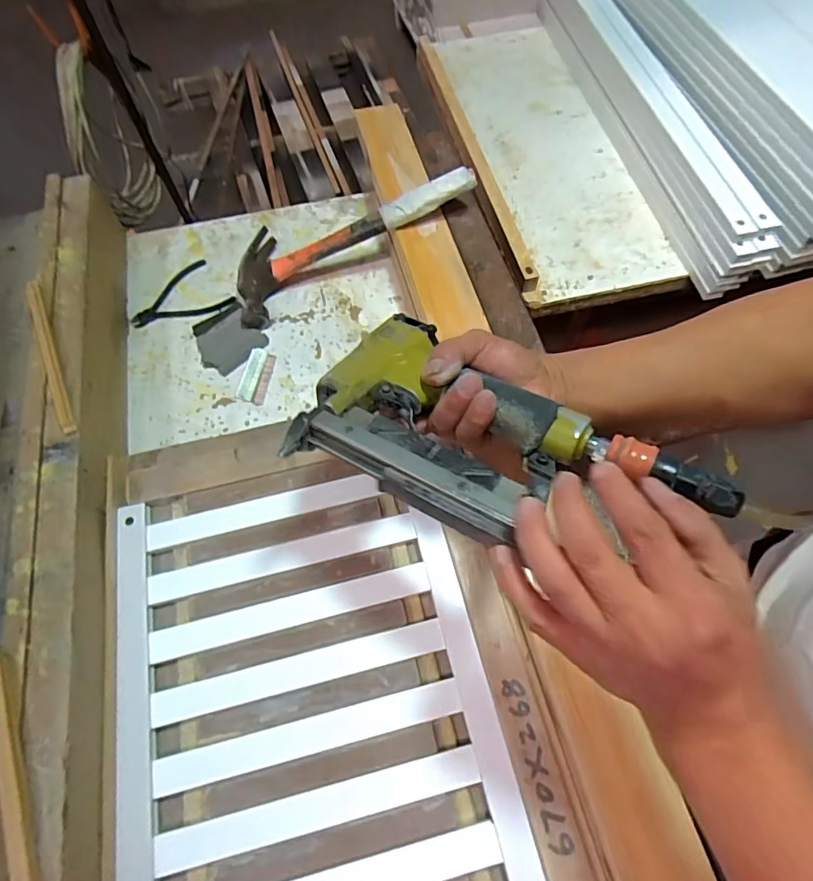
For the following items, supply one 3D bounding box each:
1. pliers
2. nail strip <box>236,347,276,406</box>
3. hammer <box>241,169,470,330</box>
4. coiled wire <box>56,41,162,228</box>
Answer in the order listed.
[{"bbox_3d":[-0.274,-0.167,0.625,0.111,0.006,0.087,-36,69,-15],"label":"pliers"},{"bbox_3d":[-0.165,-0.071,0.573,0.033,0.007,0.068,7,64,5],"label":"nail strip"},{"bbox_3d":[-0.064,-0.236,0.596,0.292,0.030,0.130,-22,61,11],"label":"hammer"},{"bbox_3d":[-0.484,-0.488,0.851,0.056,0.255,0.143,10,65,6],"label":"coiled wire"}]

